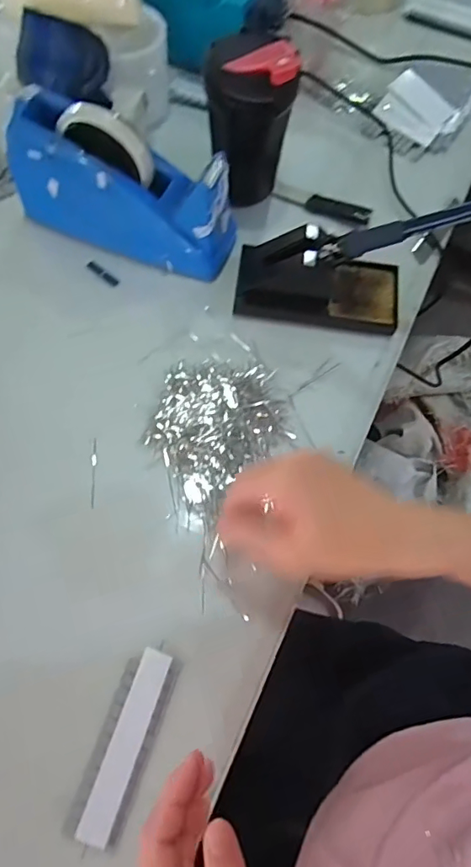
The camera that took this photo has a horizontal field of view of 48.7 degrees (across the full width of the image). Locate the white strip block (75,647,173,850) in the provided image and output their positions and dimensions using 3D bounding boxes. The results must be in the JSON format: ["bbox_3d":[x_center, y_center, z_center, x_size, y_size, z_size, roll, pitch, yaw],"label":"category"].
[{"bbox_3d":[-0.078,0.221,0.373,0.022,0.010,0.124,17,70,5],"label":"white strip block"}]

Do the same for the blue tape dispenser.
[{"bbox_3d":[-0.106,-0.233,0.493,0.205,0.117,0.073,22,70,7],"label":"blue tape dispenser"}]

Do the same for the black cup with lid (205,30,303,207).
[{"bbox_3d":[0.015,-0.301,0.507,0.080,0.150,0.072,15,69,4],"label":"black cup with lid"}]

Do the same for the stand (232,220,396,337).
[{"bbox_3d":[0.083,-0.149,0.492,0.156,0.067,0.072,6,69,1],"label":"stand"}]

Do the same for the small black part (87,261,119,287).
[{"bbox_3d":[-0.134,-0.162,0.525,0.039,0.004,0.009,37,72,12],"label":"small black part"}]

